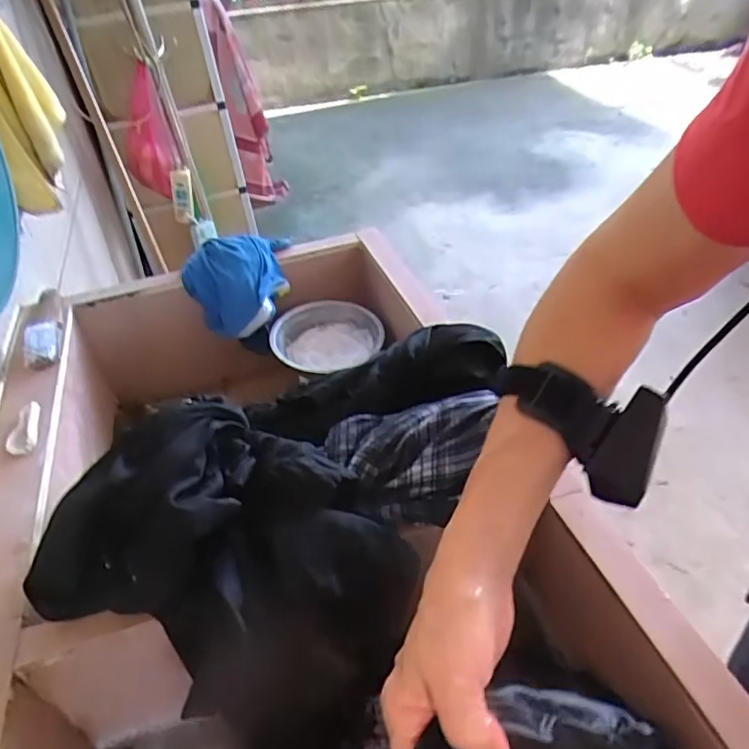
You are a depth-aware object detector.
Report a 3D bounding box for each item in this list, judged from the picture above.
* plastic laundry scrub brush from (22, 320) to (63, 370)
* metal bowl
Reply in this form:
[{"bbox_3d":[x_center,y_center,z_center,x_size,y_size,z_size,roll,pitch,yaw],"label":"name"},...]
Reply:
[{"bbox_3d":[-0.422,-0.043,0.738,0.043,0.016,0.097,-21,42,-18],"label":"plastic laundry scrub brush"},{"bbox_3d":[-0.084,-0.059,0.908,0.161,0.052,0.159,-3,39,3],"label":"metal bowl"}]

